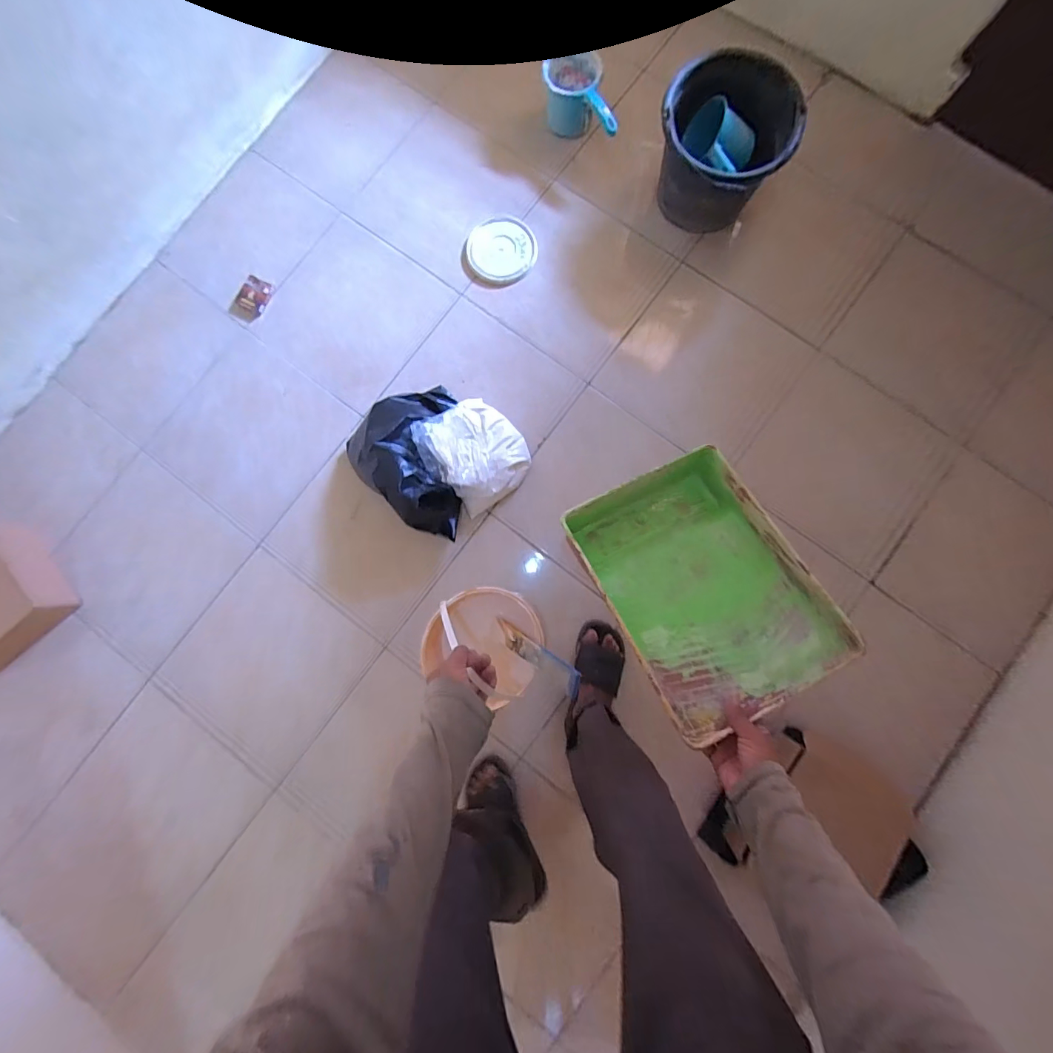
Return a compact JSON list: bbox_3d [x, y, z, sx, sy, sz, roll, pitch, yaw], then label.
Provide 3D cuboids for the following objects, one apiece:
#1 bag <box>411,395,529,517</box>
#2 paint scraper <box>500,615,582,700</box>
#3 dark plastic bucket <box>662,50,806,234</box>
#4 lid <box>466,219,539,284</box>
[{"bbox_3d":[-0.117,-0.173,1.036,0.207,0.112,0.229,-37,83,-3],"label":"bag"},{"bbox_3d":[0.013,0.187,0.650,0.022,0.216,0.036,28,85,-33],"label":"paint scraper"},{"bbox_3d":[0.440,-0.864,1.052,0.288,0.237,0.247,36,86,6],"label":"dark plastic bucket"},{"bbox_3d":[-0.061,-0.701,1.126,0.170,0.011,0.172,-5,83,1],"label":"lid"}]

